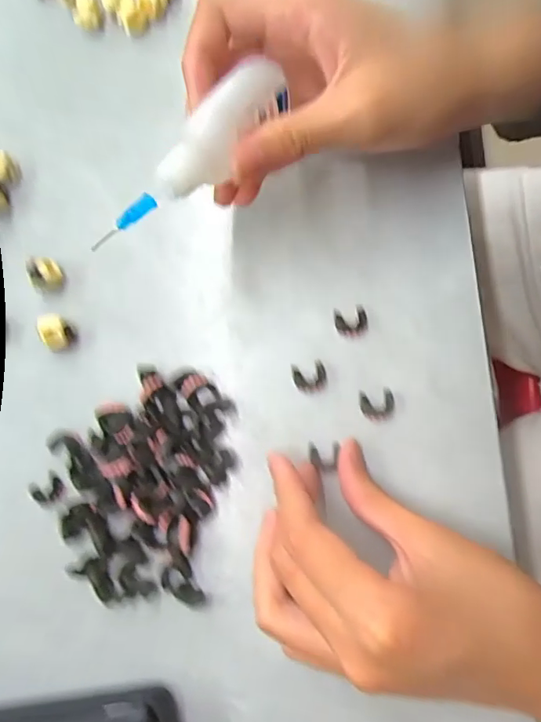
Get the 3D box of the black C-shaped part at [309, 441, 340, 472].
[{"bbox_3d":[0.026,0.046,0.238,0.014,0.004,0.014,4,79,1],"label":"black C-shaped part"}]

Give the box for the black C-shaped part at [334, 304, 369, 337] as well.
[{"bbox_3d":[0.040,-0.019,0.246,0.016,0.004,0.016,-16,80,4],"label":"black C-shaped part"}]

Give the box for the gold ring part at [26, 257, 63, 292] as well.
[{"bbox_3d":[-0.119,-0.046,0.262,0.015,0.015,0.016,-1,82,7],"label":"gold ring part"}]

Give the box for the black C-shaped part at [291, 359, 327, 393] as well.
[{"bbox_3d":[0.020,0.008,0.246,0.016,0.004,0.016,-13,81,5],"label":"black C-shaped part"}]

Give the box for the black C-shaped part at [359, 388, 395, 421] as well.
[{"bbox_3d":[0.052,0.021,0.238,0.017,0.004,0.015,-11,81,5],"label":"black C-shaped part"}]

